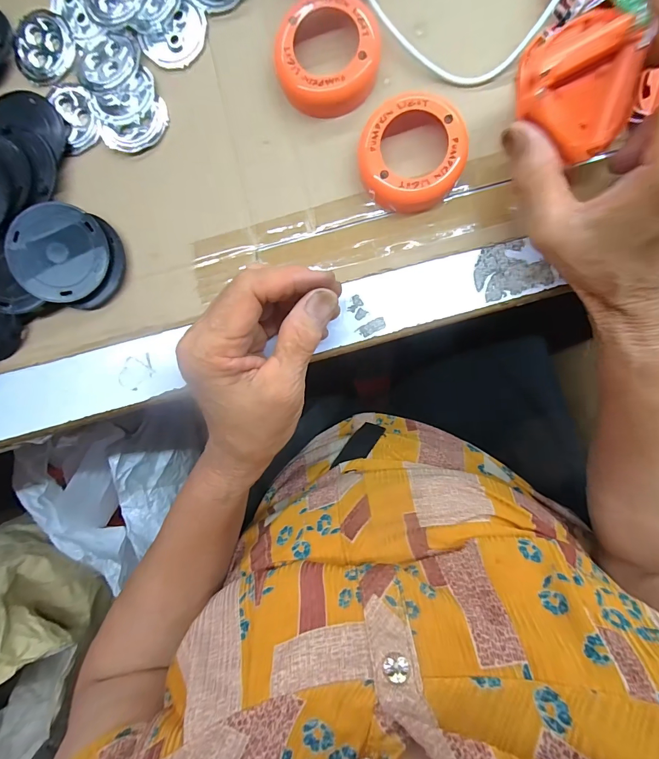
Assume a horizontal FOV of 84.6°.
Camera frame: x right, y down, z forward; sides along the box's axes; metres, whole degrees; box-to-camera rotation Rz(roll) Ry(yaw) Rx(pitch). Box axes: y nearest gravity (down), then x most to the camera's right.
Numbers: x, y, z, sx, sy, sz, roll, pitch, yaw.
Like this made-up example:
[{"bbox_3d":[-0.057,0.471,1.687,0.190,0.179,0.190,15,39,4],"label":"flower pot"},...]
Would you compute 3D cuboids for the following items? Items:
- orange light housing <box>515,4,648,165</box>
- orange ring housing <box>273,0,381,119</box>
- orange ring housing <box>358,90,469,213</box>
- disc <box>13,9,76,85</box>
[{"bbox_3d":[0.133,-0.154,0.196,0.060,0.020,0.062,-22,114,6],"label":"orange light housing"},{"bbox_3d":[-0.001,-0.209,0.236,0.065,0.026,0.064,0,93,4],"label":"orange ring housing"},{"bbox_3d":[0.052,-0.143,0.233,0.066,0.021,0.067,0,93,4],"label":"orange ring housing"},{"bbox_3d":[-0.209,-0.243,0.265,0.046,0.005,0.046,0,93,4],"label":"disc"}]

